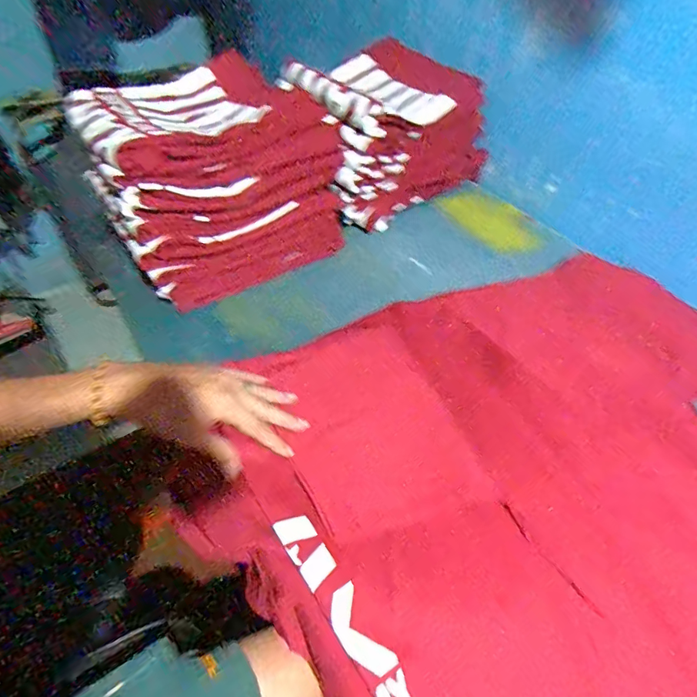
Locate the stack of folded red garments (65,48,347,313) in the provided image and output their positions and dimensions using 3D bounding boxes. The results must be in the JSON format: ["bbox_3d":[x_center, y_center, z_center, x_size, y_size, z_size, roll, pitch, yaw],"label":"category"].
[{"bbox_3d":[-0.194,-0.249,0.669,0.298,0.220,0.220,-28,55,-24],"label":"stack of folded red garments"}]

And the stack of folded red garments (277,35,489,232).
[{"bbox_3d":[0.076,-0.369,0.794,0.320,0.190,0.225,-19,51,-17],"label":"stack of folded red garments"}]

